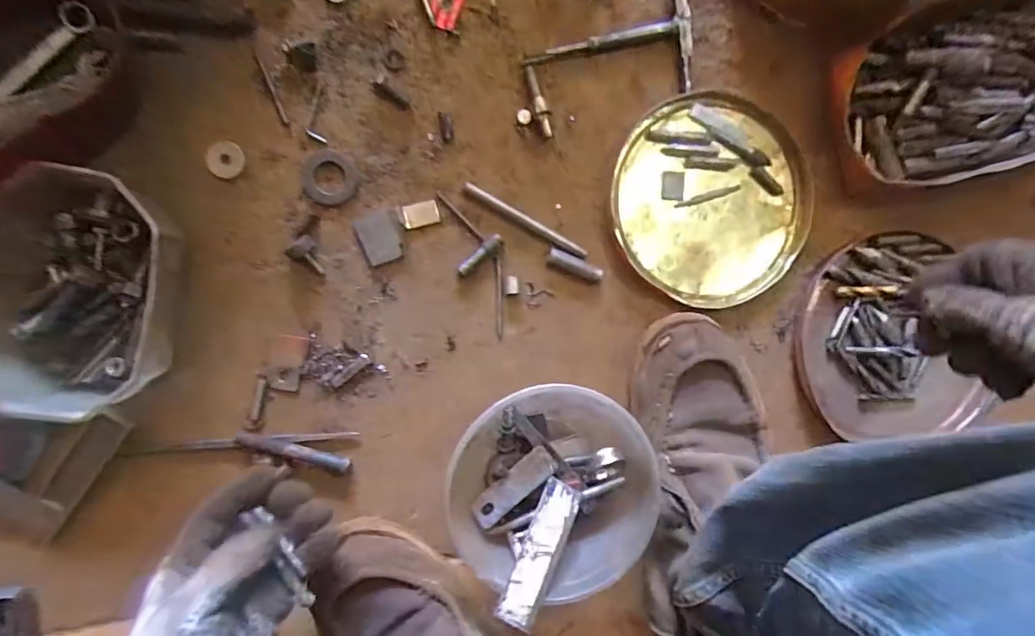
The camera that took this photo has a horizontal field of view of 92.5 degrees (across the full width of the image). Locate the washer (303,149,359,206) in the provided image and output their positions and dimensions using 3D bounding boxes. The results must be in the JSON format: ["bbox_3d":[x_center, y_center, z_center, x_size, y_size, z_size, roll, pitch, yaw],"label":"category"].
[{"bbox_3d":[-0.160,-0.120,0.422,0.044,0.004,0.045,-1,97,-6],"label":"washer"}]

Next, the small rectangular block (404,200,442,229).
[{"bbox_3d":[-0.085,-0.091,0.438,0.031,0.009,0.021,-13,98,-4],"label":"small rectangular block"}]

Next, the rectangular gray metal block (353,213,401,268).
[{"bbox_3d":[-0.120,-0.069,0.434,0.034,0.004,0.041,-17,99,-4],"label":"rectangular gray metal block"}]

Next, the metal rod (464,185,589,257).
[{"bbox_3d":[0.008,-0.085,0.441,0.121,0.009,0.010,30,93,-9],"label":"metal rod"}]

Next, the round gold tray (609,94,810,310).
[{"bbox_3d":[0.179,-0.106,0.455,0.184,0.012,0.181,-1,97,-6],"label":"round gold tray"}]

